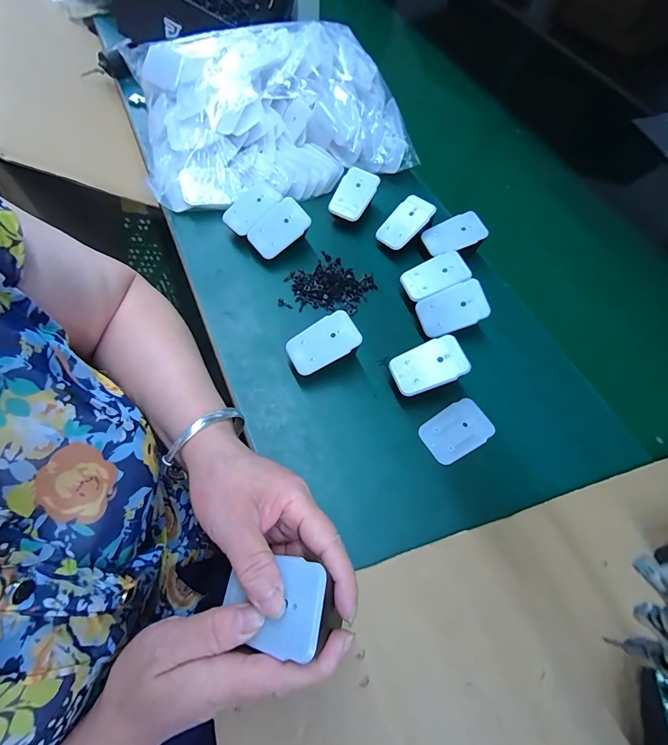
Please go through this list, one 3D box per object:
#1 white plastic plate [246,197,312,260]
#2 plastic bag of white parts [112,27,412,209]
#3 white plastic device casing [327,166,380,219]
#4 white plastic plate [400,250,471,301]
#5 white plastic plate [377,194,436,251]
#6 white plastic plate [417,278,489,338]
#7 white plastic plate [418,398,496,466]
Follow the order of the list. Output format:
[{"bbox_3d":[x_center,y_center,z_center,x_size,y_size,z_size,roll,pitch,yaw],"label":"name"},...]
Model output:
[{"bbox_3d":[-0.066,-0.170,0.430,0.071,0.006,0.047,-40,88,-3],"label":"white plastic plate"},{"bbox_3d":[-0.098,-0.365,0.505,0.336,0.116,0.279,-19,67,-16],"label":"plastic bag of white parts"},{"bbox_3d":[0.025,-0.227,0.467,0.045,0.005,0.068,31,84,8],"label":"white plastic device casing"},{"bbox_3d":[0.114,-0.108,0.411,0.070,0.007,0.052,-23,56,6],"label":"white plastic plate"},{"bbox_3d":[0.086,-0.184,0.448,0.071,0.008,0.044,-44,71,0],"label":"white plastic plate"},{"bbox_3d":[0.127,-0.067,0.392,0.070,0.004,0.045,-23,80,9],"label":"white plastic plate"},{"bbox_3d":[0.119,0.056,0.356,0.068,0.004,0.045,-29,71,-17],"label":"white plastic plate"}]

